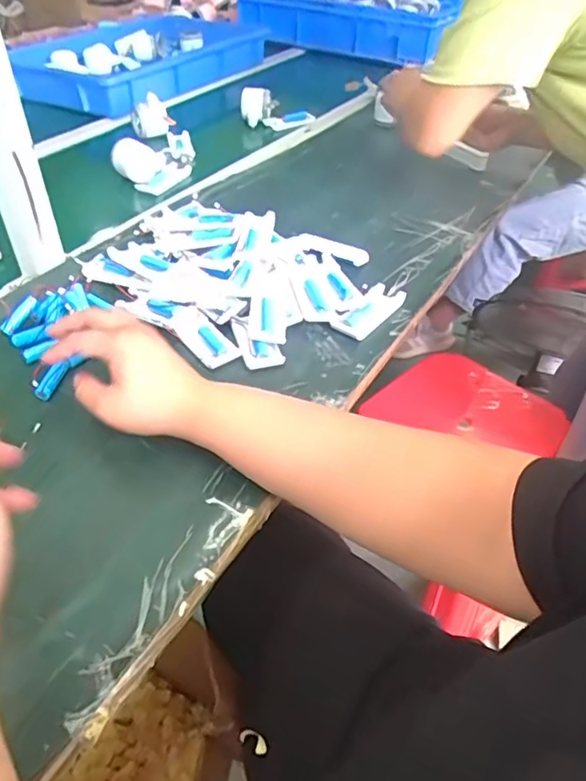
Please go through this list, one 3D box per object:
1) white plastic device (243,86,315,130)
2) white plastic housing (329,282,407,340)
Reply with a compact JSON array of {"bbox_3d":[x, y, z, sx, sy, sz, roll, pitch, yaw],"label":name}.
[{"bbox_3d":[-0.033,-0.561,1.156,0.154,0.067,0.051,11,43,-17],"label":"white plastic device"},{"bbox_3d":[0.090,-0.093,0.662,0.040,0.017,0.104,27,49,24],"label":"white plastic housing"}]

